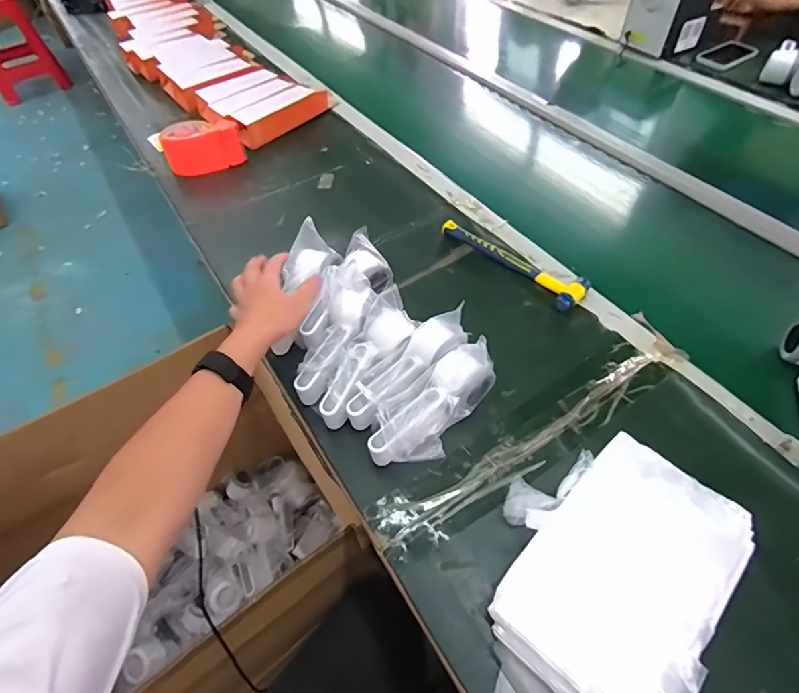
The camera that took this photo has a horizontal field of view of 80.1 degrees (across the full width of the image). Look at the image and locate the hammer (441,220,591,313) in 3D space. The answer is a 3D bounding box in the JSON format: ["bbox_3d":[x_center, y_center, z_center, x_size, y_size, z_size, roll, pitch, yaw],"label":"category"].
[{"bbox_3d":[0.168,-0.132,0.714,0.058,0.021,0.241,-37,59,-22],"label":"hammer"}]

